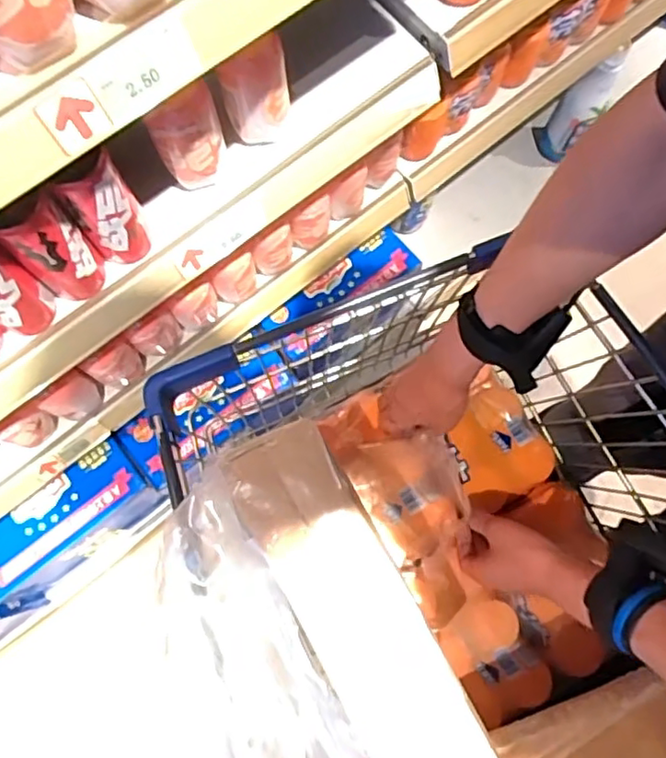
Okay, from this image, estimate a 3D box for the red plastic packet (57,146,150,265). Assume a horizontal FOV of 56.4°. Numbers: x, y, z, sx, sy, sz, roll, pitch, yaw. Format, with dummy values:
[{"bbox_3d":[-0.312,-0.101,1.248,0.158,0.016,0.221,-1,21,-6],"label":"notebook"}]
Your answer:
[{"bbox_3d":[-0.197,-0.145,0.549,0.053,0.141,0.027,-40,80,-9],"label":"red plastic packet"}]

